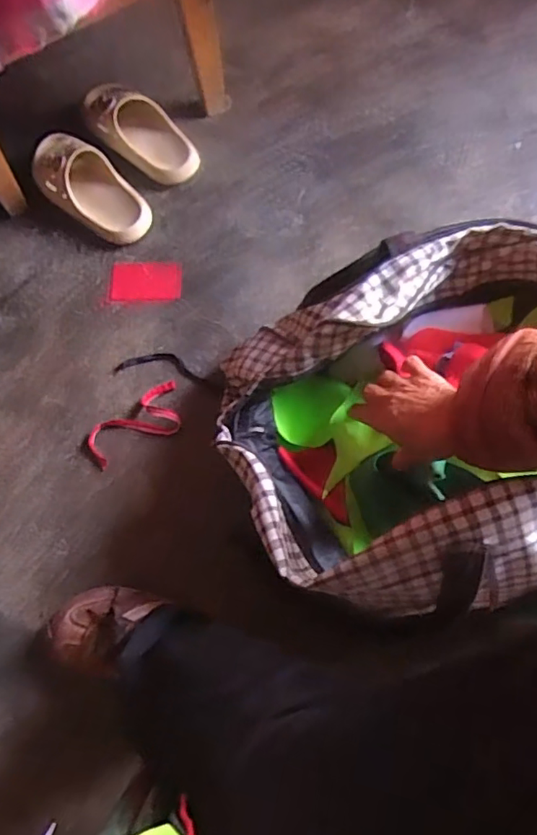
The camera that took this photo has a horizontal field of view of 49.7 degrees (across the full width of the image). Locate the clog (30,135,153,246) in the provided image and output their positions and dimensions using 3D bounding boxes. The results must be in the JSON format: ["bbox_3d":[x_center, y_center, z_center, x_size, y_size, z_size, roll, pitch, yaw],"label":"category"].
[{"bbox_3d":[-0.264,-0.343,0.852,0.208,0.070,0.095,37,77,13],"label":"clog"}]

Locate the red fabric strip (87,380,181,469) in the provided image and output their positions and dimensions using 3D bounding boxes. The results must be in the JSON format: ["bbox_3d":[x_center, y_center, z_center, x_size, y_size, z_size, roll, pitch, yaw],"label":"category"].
[{"bbox_3d":[-0.175,0.009,0.764,0.131,0.025,0.064,-27,73,-7],"label":"red fabric strip"}]

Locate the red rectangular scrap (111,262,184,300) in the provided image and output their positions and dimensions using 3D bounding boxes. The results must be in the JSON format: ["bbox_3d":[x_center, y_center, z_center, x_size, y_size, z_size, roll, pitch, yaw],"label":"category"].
[{"bbox_3d":[-0.174,-0.197,0.831,0.100,0.004,0.062,-1,72,3],"label":"red rectangular scrap"}]

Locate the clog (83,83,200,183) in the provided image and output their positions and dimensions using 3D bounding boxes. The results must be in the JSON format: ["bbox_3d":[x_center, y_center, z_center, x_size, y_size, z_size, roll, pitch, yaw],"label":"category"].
[{"bbox_3d":[-0.196,-0.441,0.889,0.198,0.065,0.087,35,76,12],"label":"clog"}]

